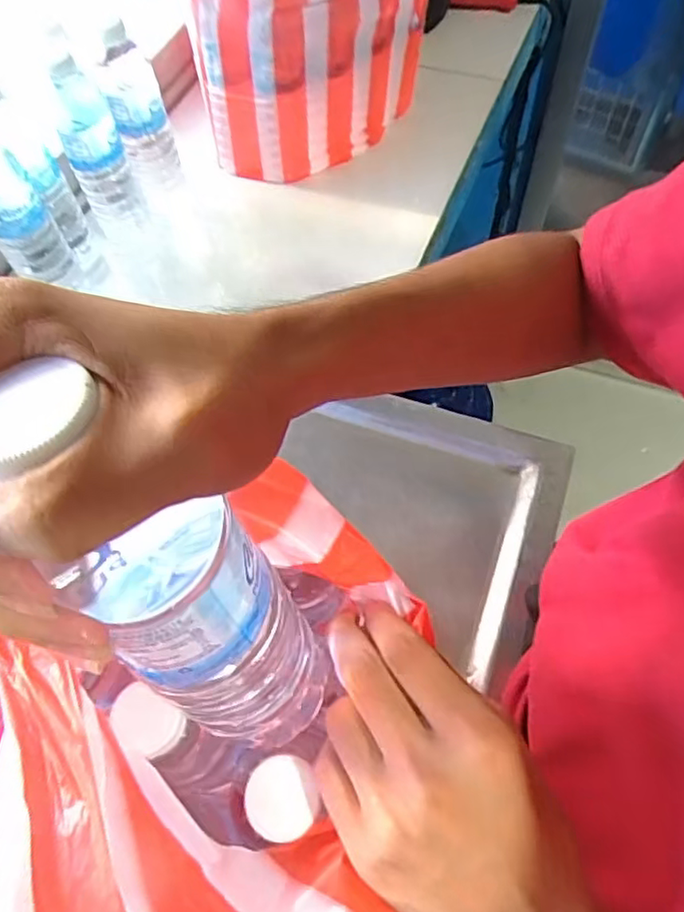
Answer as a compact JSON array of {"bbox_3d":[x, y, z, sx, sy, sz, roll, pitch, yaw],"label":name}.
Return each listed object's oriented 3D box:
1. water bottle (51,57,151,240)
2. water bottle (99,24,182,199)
[{"bbox_3d":[-0.266,-0.328,0.680,0.057,0.188,0.062,-20,61,-8],"label":"water bottle"},{"bbox_3d":[-0.224,-0.373,0.701,0.055,0.191,0.061,-20,61,-8],"label":"water bottle"}]

